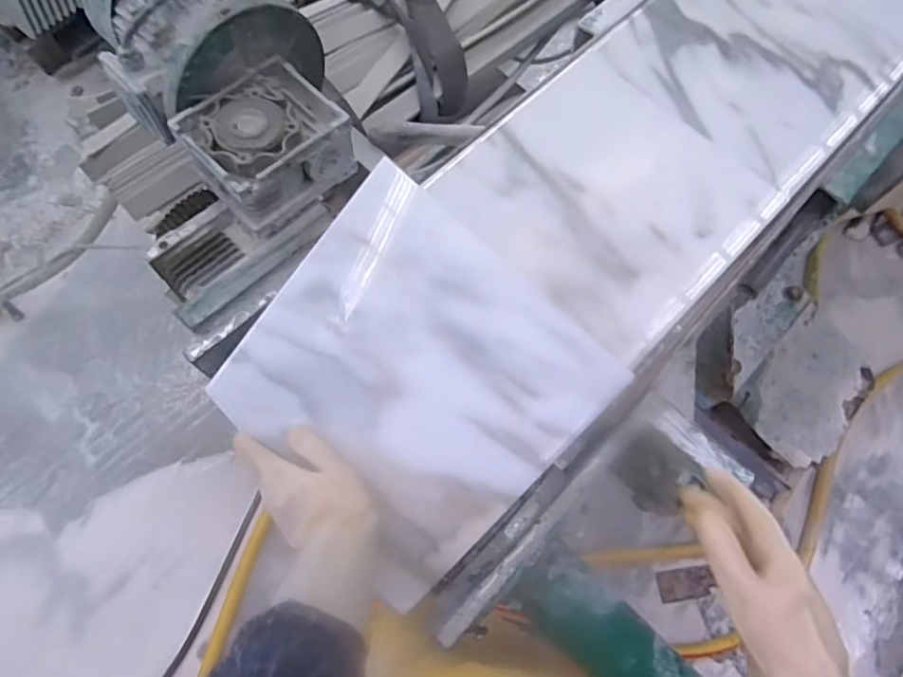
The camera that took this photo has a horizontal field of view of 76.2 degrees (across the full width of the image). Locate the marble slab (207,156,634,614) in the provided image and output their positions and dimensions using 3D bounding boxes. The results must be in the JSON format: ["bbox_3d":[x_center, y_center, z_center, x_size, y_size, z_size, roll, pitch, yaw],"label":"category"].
[{"bbox_3d":[-0.048,0.039,0.533,0.300,0.014,0.291,43,99,13],"label":"marble slab"}]

